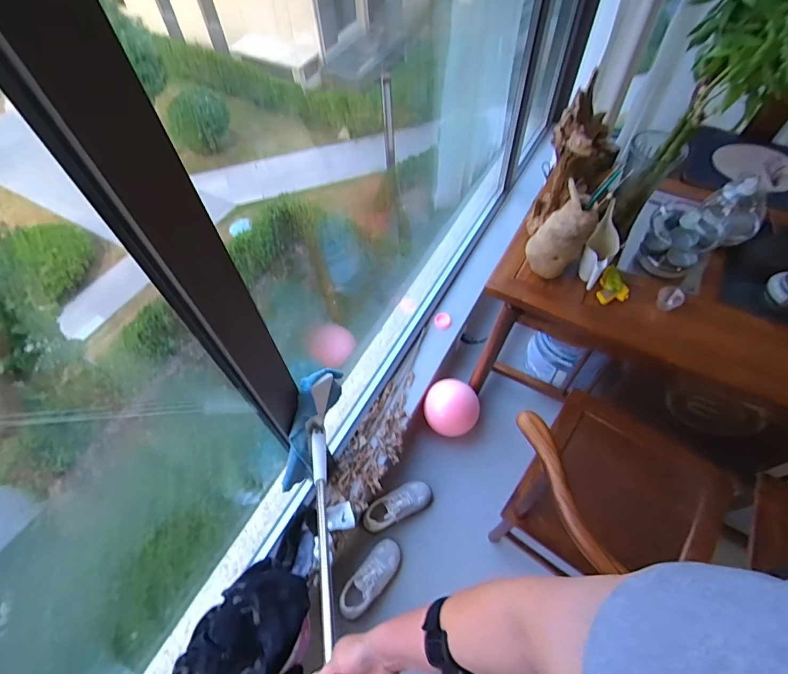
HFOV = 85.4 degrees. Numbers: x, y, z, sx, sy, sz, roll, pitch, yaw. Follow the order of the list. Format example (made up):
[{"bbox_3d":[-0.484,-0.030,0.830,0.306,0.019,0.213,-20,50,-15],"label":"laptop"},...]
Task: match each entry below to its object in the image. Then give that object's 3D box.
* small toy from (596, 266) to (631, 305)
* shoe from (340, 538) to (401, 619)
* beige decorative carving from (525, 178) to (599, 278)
[{"bbox_3d":[0.530,-0.127,1.052,0.075,0.037,0.093,-7,56,-1],"label":"small toy"},{"bbox_3d":[-0.068,0.746,1.327,0.099,0.089,0.242,34,64,22],"label":"shoe"},{"bbox_3d":[0.396,-0.244,1.025,0.095,0.186,0.121,-36,62,-19],"label":"beige decorative carving"}]

